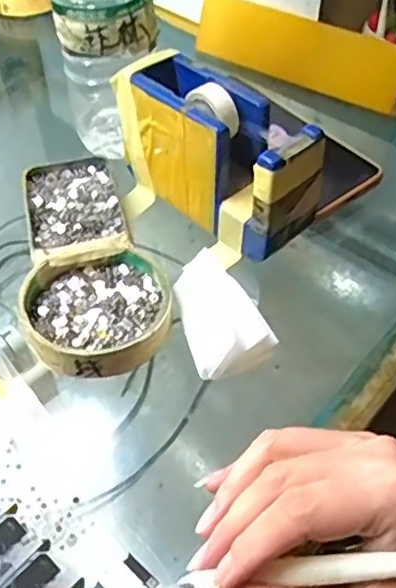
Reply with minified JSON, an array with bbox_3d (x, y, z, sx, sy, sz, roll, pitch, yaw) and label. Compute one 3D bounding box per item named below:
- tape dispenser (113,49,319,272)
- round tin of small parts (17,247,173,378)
[{"bbox_3d":[0.008,-0.085,0.383,0.134,0.079,0.055,36,59,27],"label":"tape dispenser"},{"bbox_3d":[-0.055,0.008,0.341,0.079,0.016,0.078,0,50,0],"label":"round tin of small parts"}]

